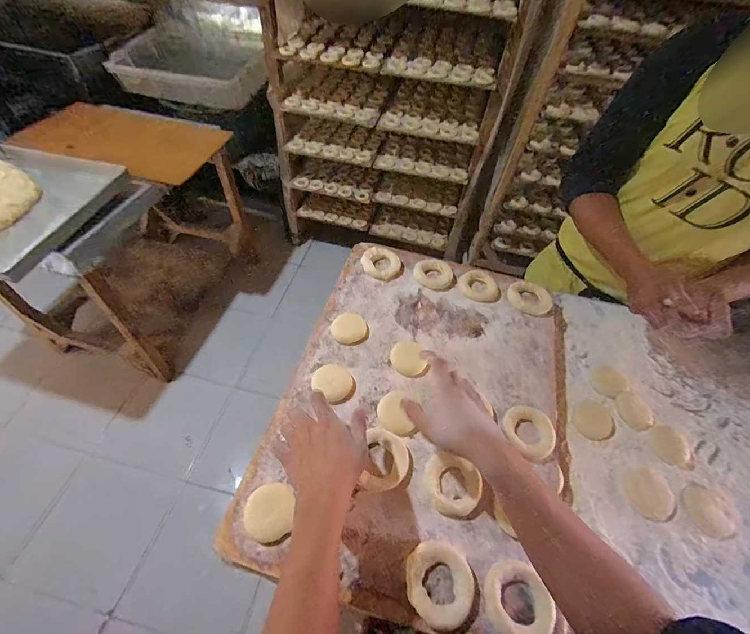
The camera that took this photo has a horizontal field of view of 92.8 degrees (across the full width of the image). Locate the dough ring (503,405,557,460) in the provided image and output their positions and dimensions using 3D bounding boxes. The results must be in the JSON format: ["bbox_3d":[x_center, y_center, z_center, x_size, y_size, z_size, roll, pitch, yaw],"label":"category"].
[{"bbox_3d":[0.235,0.172,0.542,0.067,0.014,0.079,-31,60,-25],"label":"dough ring"}]

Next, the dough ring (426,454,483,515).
[{"bbox_3d":[0.105,0.229,0.489,0.075,0.014,0.069,2,52,-3],"label":"dough ring"}]

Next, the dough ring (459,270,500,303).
[{"bbox_3d":[0.210,-0.063,0.719,0.079,0.014,0.073,2,52,-3],"label":"dough ring"}]

